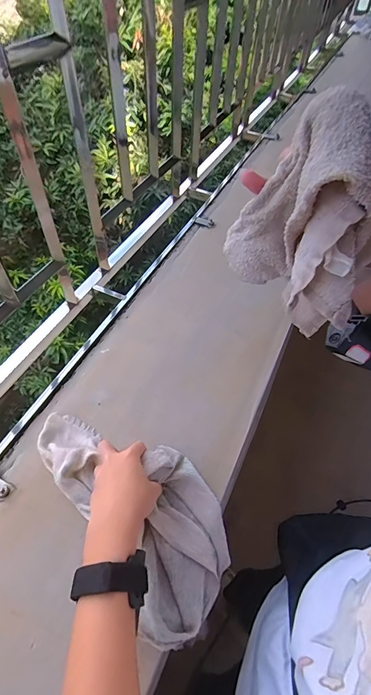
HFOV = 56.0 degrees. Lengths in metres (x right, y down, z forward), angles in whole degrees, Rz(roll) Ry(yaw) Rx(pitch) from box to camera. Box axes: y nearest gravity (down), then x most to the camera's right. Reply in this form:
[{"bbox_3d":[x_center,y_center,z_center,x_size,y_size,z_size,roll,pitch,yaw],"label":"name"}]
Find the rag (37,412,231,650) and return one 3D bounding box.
[{"bbox_3d":[-0.075,0.174,0.416,0.303,0.065,0.154,33,58,20],"label":"rag"}]

